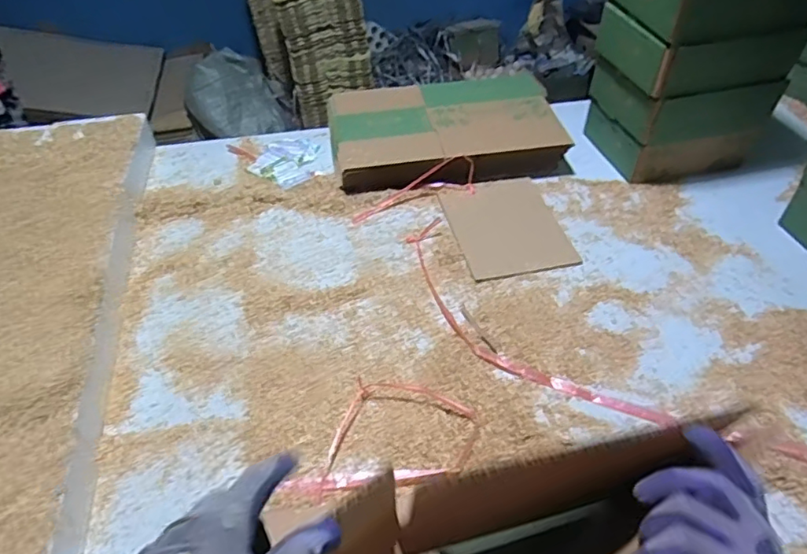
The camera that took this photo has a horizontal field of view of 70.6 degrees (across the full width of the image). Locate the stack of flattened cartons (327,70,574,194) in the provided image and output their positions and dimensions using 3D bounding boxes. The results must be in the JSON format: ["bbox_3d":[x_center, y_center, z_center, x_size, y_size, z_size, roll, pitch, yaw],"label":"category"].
[{"bbox_3d":[0.084,-0.290,1.159,0.460,0.104,0.265,-8,46,-7],"label":"stack of flattened cartons"}]

